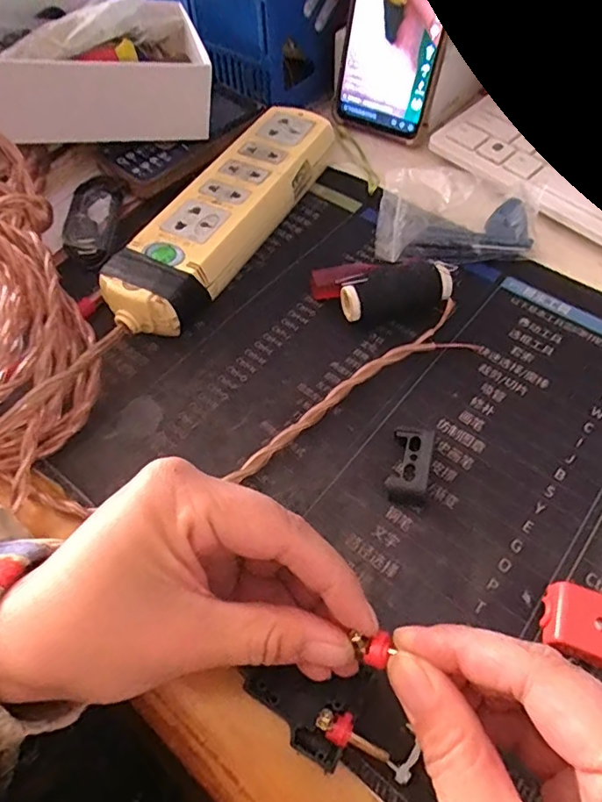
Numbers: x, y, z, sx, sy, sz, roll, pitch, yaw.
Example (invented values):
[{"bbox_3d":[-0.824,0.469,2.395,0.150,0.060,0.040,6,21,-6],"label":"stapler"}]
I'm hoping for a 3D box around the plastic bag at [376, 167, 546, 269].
[{"bbox_3d":[0.102,-0.119,0.354,0.098,0.031,0.061,10,58,7],"label":"plastic bag"}]

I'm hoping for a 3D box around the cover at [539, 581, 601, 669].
[{"bbox_3d":[0.123,0.095,0.225,0.043,0.011,0.029,13,58,9],"label":"cover"}]

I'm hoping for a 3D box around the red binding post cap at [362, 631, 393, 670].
[{"bbox_3d":[0.027,0.084,0.184,0.008,0.004,0.012,27,61,18],"label":"red binding post cap"}]

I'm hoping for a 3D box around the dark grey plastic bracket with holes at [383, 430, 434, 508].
[{"bbox_3d":[0.053,0.033,0.268,0.019,0.013,0.038,10,58,8],"label":"dark grey plastic bracket with holes"}]

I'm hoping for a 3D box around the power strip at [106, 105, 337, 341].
[{"bbox_3d":[-0.049,-0.122,0.359,0.053,0.038,0.208,25,61,16],"label":"power strip"}]

